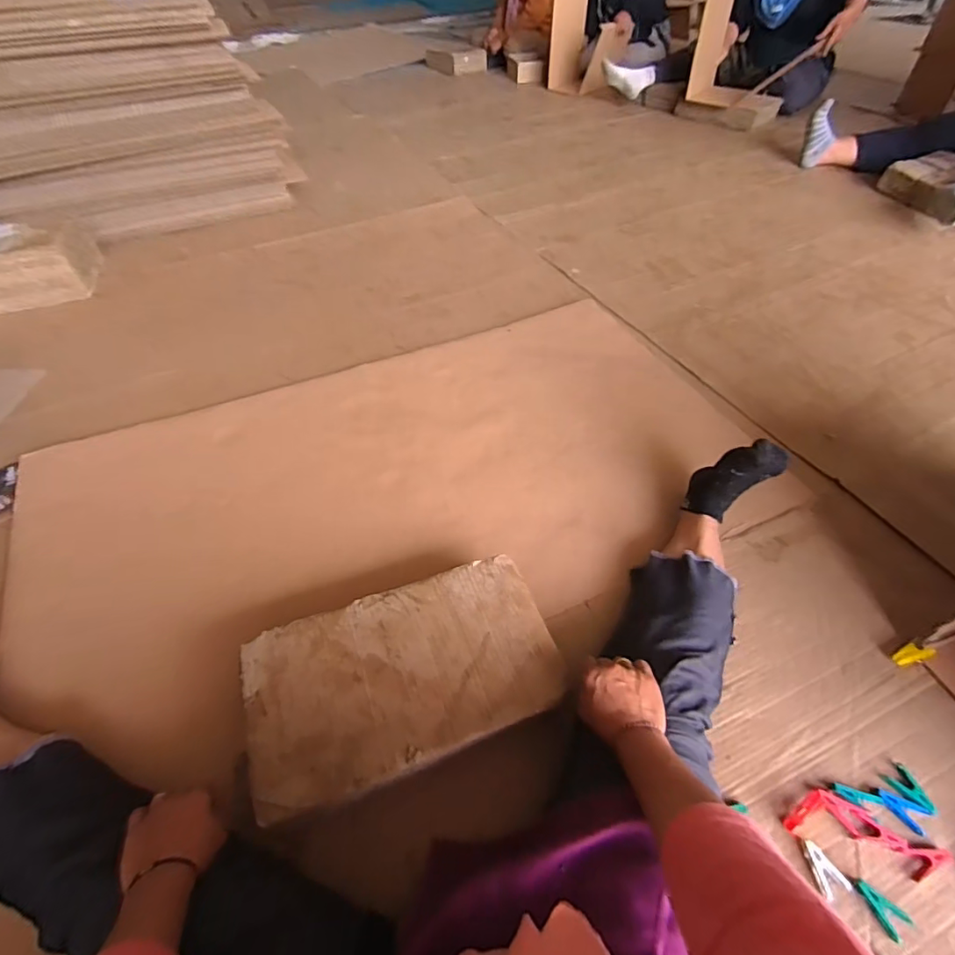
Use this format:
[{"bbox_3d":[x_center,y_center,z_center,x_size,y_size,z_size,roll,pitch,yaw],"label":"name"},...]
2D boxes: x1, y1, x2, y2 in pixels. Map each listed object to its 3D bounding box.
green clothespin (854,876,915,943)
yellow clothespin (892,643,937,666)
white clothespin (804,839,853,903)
[{"bbox_3d":[0.438,0.466,0.559,0.031,0.007,0.055,-32,56,-23],"label":"green clothespin"},{"bbox_3d":[0.613,0.247,0.724,0.054,0.013,0.025,-19,53,9],"label":"yellow clothespin"},{"bbox_3d":[0.388,0.440,0.579,0.030,0.013,0.051,-21,52,-15],"label":"white clothespin"}]

